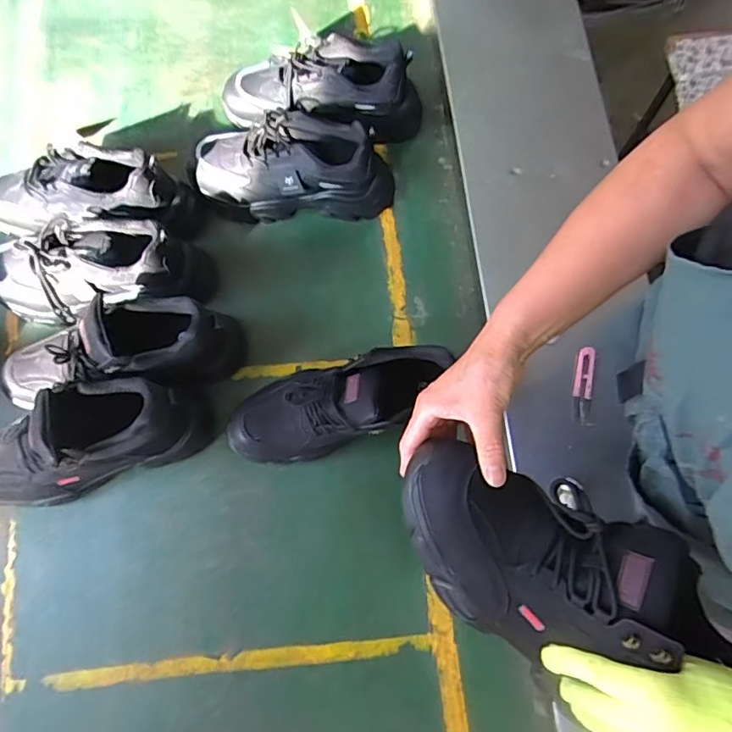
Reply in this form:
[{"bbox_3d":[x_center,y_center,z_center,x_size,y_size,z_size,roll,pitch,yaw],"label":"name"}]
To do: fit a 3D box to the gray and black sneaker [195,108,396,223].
[{"bbox_3d":[-0.104,-0.287,0.784,0.291,0.108,0.111,-2,75,0],"label":"gray and black sneaker"}]

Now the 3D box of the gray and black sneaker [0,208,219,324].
[{"bbox_3d":[-0.369,-0.137,0.731,0.297,0.101,0.114,-10,75,-2],"label":"gray and black sneaker"}]

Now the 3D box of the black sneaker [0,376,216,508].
[{"bbox_3d":[-0.361,0.093,0.662,0.302,0.147,0.110,-20,76,-4],"label":"black sneaker"}]

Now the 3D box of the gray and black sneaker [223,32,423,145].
[{"bbox_3d":[-0.065,-0.408,0.819,0.301,0.136,0.102,1,75,1],"label":"gray and black sneaker"}]

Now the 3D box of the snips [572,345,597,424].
[{"bbox_3d":[0.292,0.023,0.714,0.027,0.012,0.098,13,76,4],"label":"snips"}]

